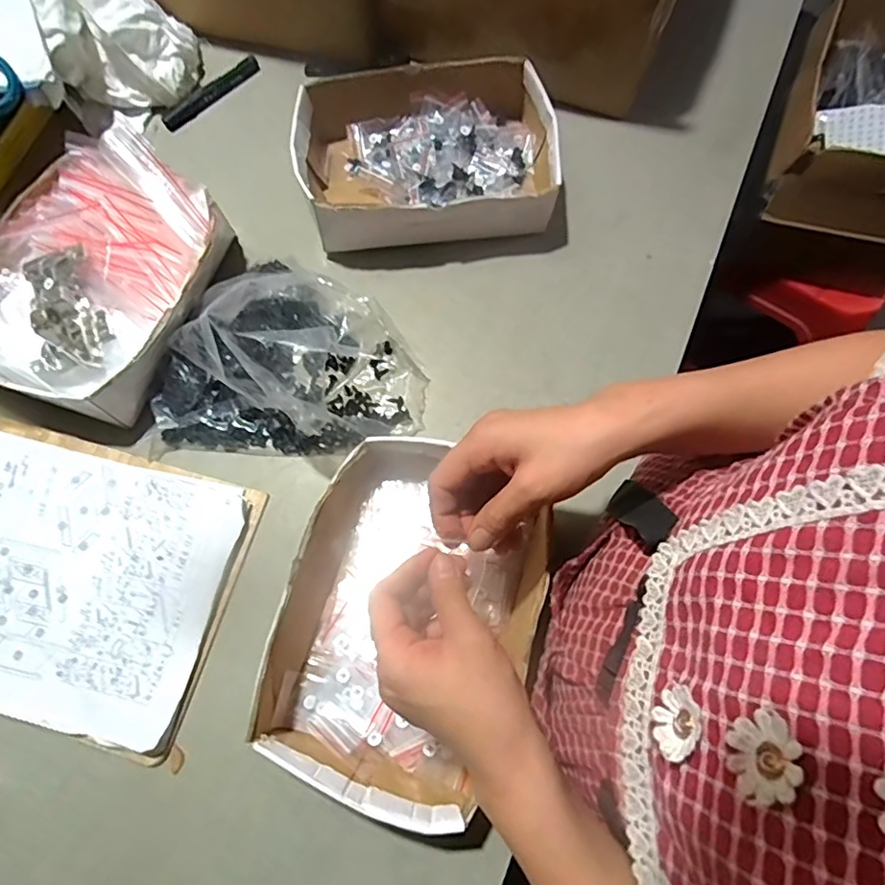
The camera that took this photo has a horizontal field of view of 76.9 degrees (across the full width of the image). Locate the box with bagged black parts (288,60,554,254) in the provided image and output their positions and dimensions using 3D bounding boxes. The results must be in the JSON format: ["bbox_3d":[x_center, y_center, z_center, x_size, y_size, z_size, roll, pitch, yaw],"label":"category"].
[{"bbox_3d":[-0.017,-0.294,0.574,0.255,0.070,0.182,-6,73,-4],"label":"box with bagged black parts"}]

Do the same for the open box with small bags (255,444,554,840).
[{"bbox_3d":[-0.025,0.132,0.436,0.185,0.068,0.251,20,73,5],"label":"open box with small bags"}]

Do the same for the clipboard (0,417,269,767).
[{"bbox_3d":[-0.344,0.100,0.461,0.328,0.042,0.220,15,73,3],"label":"clipboard"}]

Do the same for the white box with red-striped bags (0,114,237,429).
[{"bbox_3d":[-0.328,-0.159,0.517,0.215,0.074,0.252,16,73,3],"label":"white box with red-striped bags"}]

